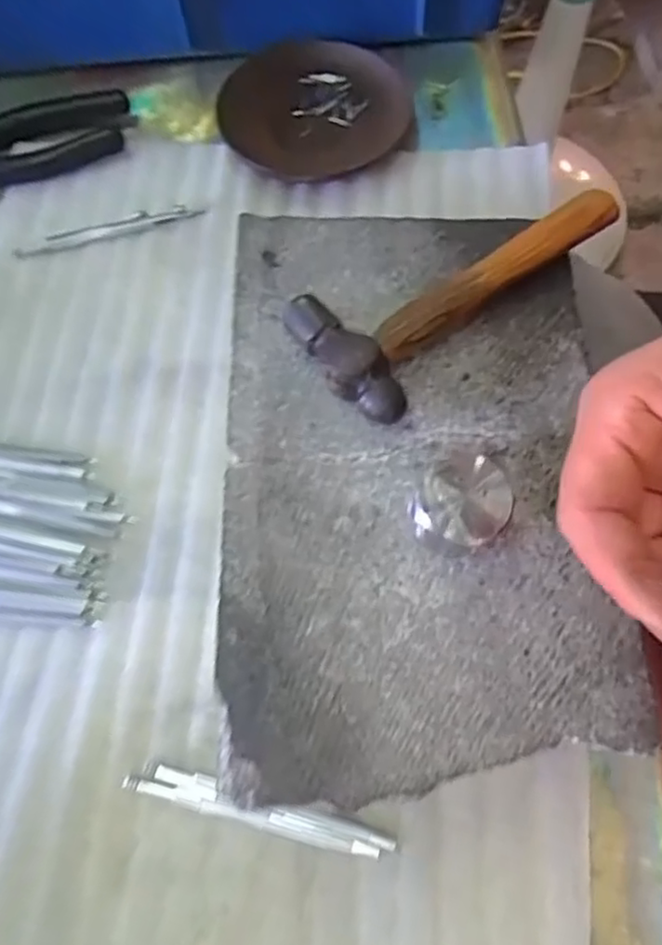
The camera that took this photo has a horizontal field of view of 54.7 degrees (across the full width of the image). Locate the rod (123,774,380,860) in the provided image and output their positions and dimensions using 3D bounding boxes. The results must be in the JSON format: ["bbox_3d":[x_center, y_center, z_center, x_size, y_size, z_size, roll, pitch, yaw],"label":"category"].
[{"bbox_3d":[-0.032,0.136,0.253,0.103,0.007,0.005,13,69,6],"label":"rod"}]

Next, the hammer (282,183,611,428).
[{"bbox_3d":[0.051,-0.087,0.274,0.063,0.022,0.150,43,75,16],"label":"hammer"}]

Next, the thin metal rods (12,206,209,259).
[{"bbox_3d":[-0.128,-0.140,0.368,0.105,0.004,0.012,-16,69,-5],"label":"thin metal rods"}]

